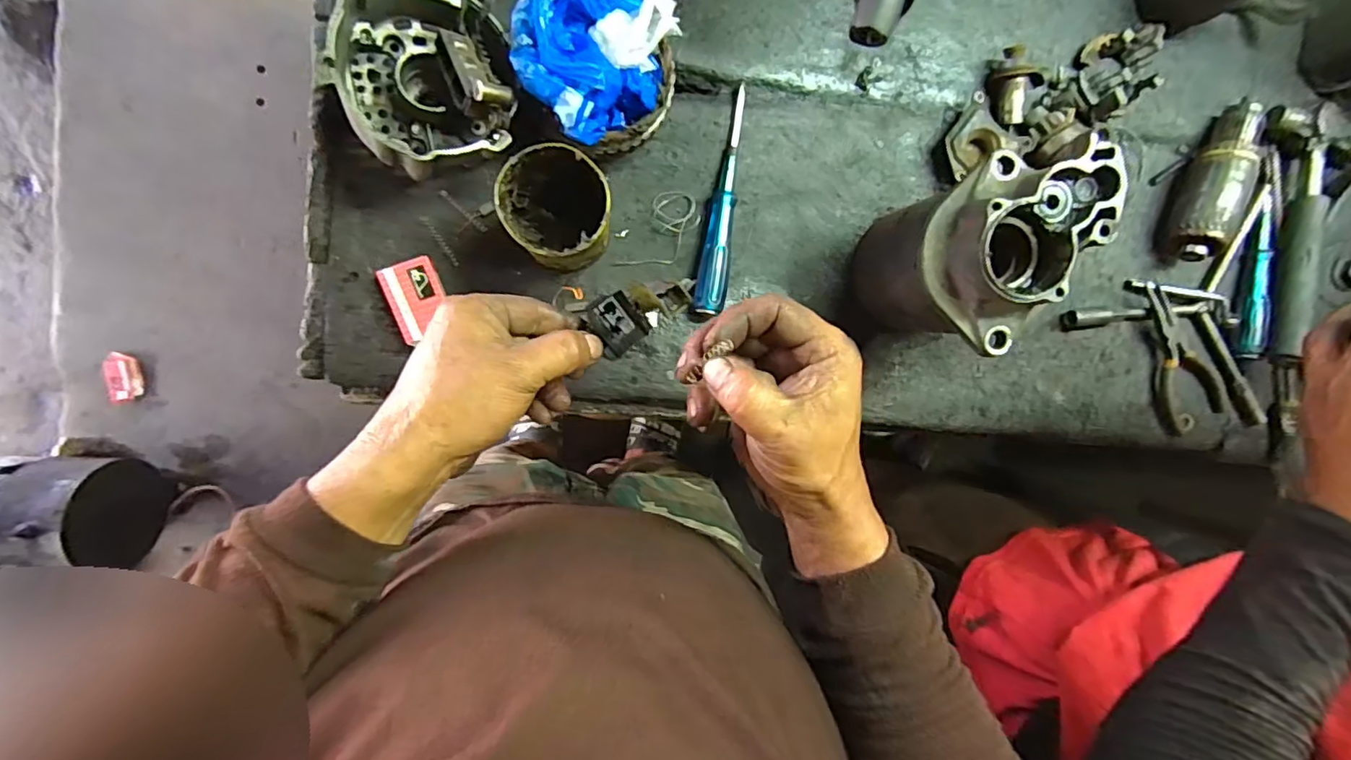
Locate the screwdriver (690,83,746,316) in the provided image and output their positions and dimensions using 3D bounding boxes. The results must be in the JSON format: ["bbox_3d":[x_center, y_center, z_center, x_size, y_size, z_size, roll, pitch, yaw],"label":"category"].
[{"bbox_3d":[0.045,-0.150,0.491,0.027,0.022,0.191,12,91,-7],"label":"screwdriver"}]

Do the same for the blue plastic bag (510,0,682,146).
[{"bbox_3d":[-0.058,-0.241,0.409,0.120,0.049,0.107,-35,96,-4],"label":"blue plastic bag"}]

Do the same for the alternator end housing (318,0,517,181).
[{"bbox_3d":[-0.178,-0.220,0.421,0.120,0.095,0.125,-5,93,-7],"label":"alternator end housing"}]

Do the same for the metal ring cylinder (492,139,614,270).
[{"bbox_3d":[-0.089,-0.124,0.435,0.071,0.114,0.075,0,93,-7],"label":"metal ring cylinder"}]

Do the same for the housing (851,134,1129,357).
[{"bbox_3d":[0.220,-0.104,0.443,0.104,0.161,0.139,34,89,-7],"label":"housing"}]

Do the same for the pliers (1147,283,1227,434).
[{"bbox_3d":[0.474,-0.023,0.540,0.062,0.023,0.144,-28,96,-5],"label":"pliers"}]

